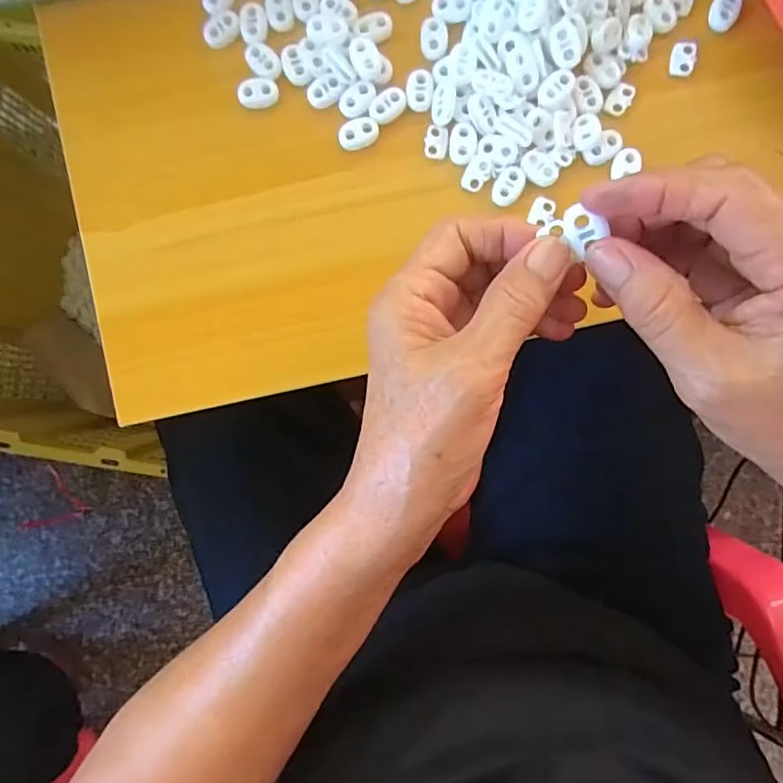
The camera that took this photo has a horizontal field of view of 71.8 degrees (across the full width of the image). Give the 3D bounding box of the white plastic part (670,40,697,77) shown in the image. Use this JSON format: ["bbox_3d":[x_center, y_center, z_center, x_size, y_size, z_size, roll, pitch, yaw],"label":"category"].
[{"bbox_3d":[0.164,-0.186,0.303,0.013,0.004,0.019,4,88,1],"label":"white plastic part"}]

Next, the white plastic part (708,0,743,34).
[{"bbox_3d":[0.187,-0.214,0.303,0.015,0.006,0.022,16,88,1],"label":"white plastic part"}]

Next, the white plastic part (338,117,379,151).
[{"bbox_3d":[-0.018,-0.145,0.303,0.023,0.005,0.015,-21,88,0],"label":"white plastic part"}]

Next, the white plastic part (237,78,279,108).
[{"bbox_3d":[-0.075,-0.167,0.303,0.022,0.006,0.014,-12,88,0],"label":"white plastic part"}]

